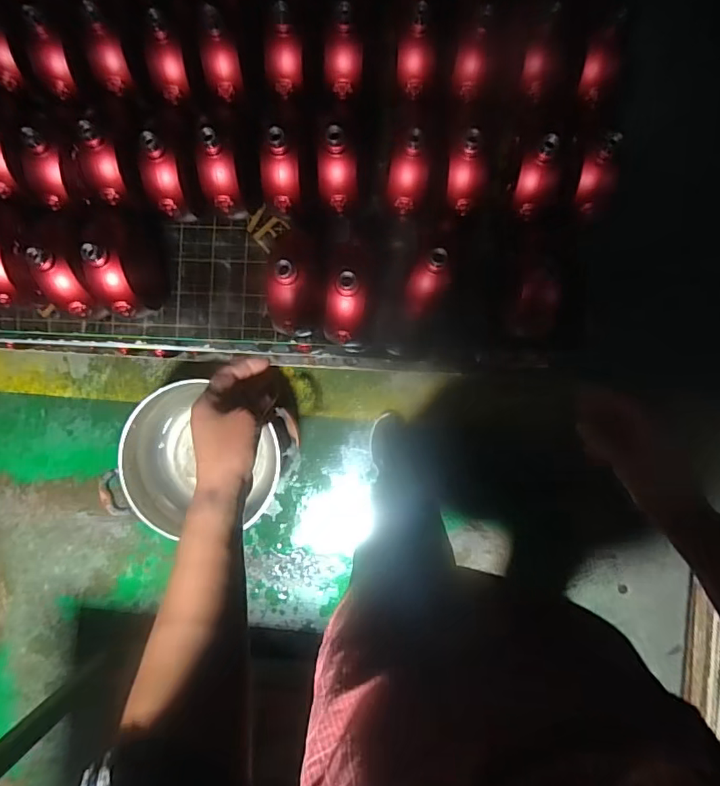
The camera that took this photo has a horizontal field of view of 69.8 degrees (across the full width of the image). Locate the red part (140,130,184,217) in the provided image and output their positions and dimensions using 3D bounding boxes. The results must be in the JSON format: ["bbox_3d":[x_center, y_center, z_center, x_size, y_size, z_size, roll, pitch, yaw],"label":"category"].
[{"bbox_3d":[-0.267,-0.295,0.692,0.045,0.035,0.102,-5,128,2],"label":"red part"}]

